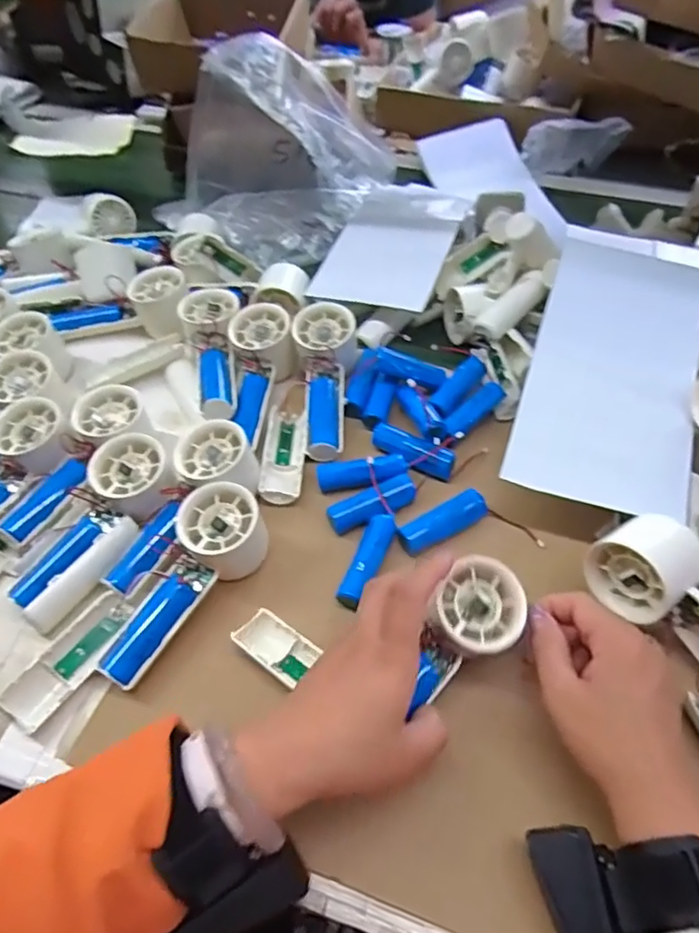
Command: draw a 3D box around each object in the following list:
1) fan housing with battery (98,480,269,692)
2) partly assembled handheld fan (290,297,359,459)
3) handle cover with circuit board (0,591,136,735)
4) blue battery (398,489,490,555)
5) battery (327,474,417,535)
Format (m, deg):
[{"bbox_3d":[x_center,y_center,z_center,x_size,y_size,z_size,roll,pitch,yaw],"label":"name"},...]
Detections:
[{"bbox_3d":[-0.114,0.085,0.428,0.054,0.051,0.150,24,67,19],"label":"fan housing with battery"},{"bbox_3d":[-0.024,-0.078,0.545,0.060,0.056,0.155,1,56,-3],"label":"partly assembled handheld fan"},{"bbox_3d":[-0.185,0.130,0.405,0.030,0.023,0.093,22,55,18],"label":"handle cover with circuit board"},{"bbox_3d":[0.072,0.041,0.461,0.072,0.018,0.020,-26,55,-19],"label":"blue battery"},{"bbox_3d":[0.020,0.030,0.473,0.074,0.016,0.024,-23,54,-16],"label":"battery"}]

